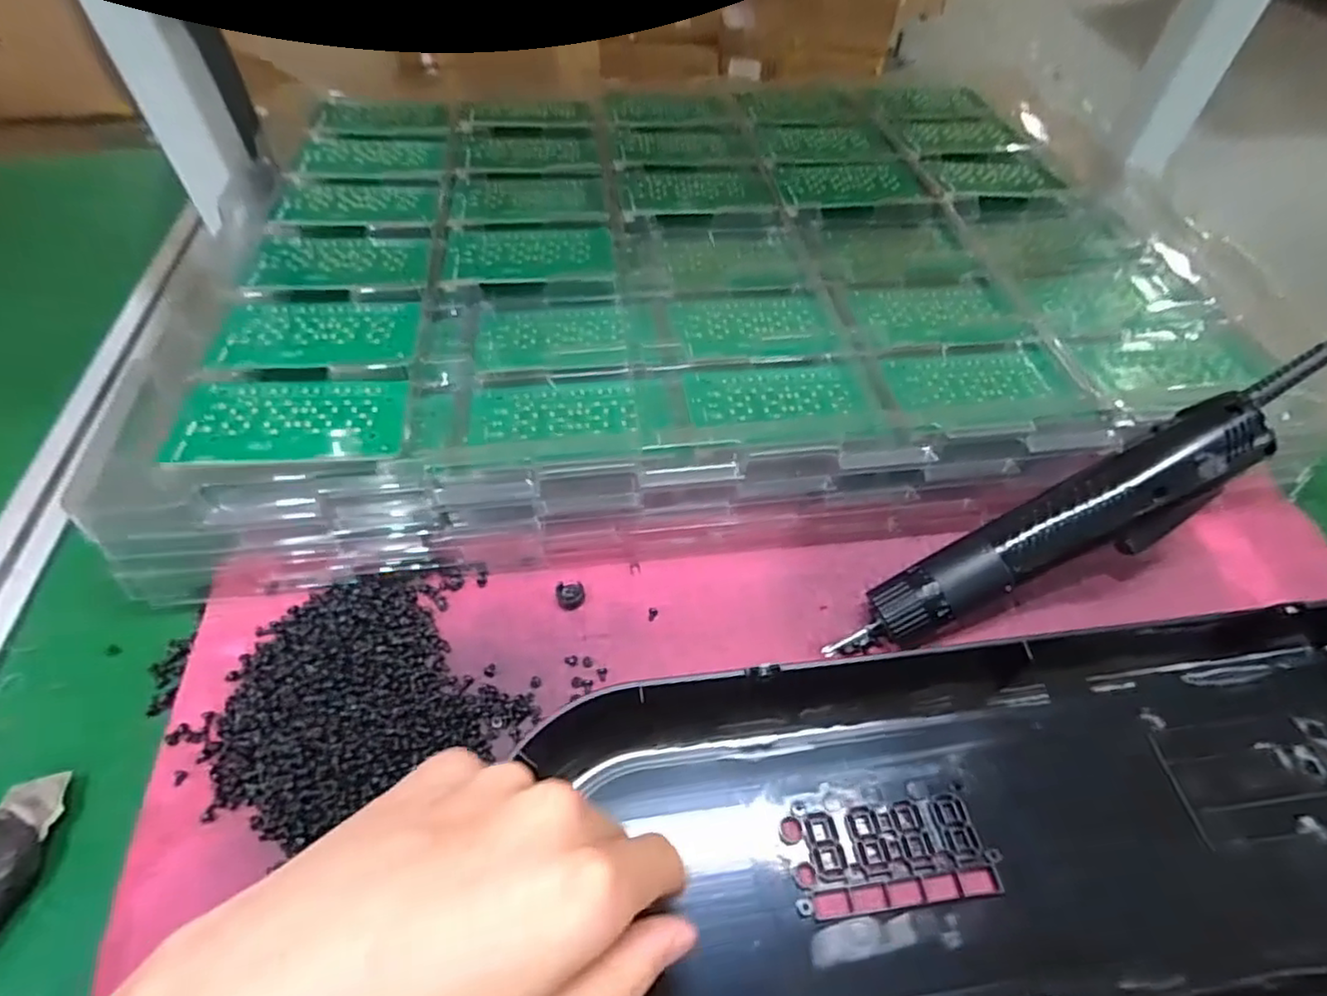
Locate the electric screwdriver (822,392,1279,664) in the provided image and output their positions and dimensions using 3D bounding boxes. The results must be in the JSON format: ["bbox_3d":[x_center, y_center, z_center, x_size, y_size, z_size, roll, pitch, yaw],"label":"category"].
[{"bbox_3d":[0.184,0.021,0.326,0.216,0.030,0.039,-30,58,6],"label":"electric screwdriver"}]

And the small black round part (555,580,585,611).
[{"bbox_3d":[-0.049,0.050,0.354,0.014,0.006,0.016,-8,54,-8],"label":"small black round part"}]

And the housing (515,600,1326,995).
[{"bbox_3d":[0.171,0.150,0.268,0.487,0.038,0.206,-8,56,-7],"label":"housing"}]

